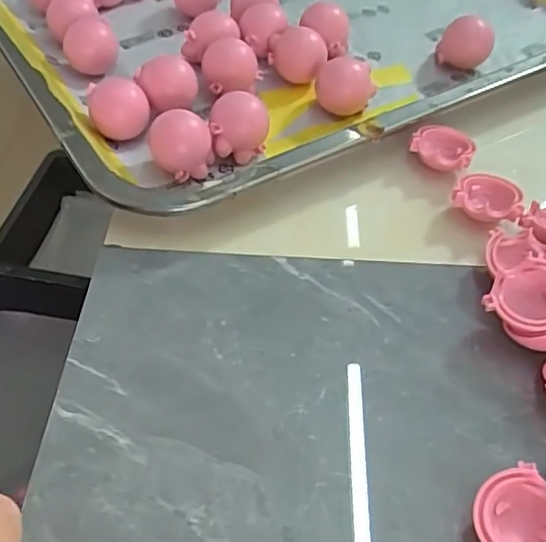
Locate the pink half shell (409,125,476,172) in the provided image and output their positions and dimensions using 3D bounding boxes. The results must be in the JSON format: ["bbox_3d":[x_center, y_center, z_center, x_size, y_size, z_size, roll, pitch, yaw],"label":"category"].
[{"bbox_3d":[0.085,-0.060,0.305,0.029,0.016,0.025,19,52,13],"label":"pink half shell"}]

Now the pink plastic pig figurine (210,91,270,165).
[{"bbox_3d":[-0.016,-0.071,0.298,0.027,0.023,0.022,-3,50,-6],"label":"pink plastic pig figurine"}]

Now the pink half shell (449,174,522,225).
[{"bbox_3d":[0.098,-0.032,0.283,0.030,0.013,0.024,15,51,10],"label":"pink half shell"}]

